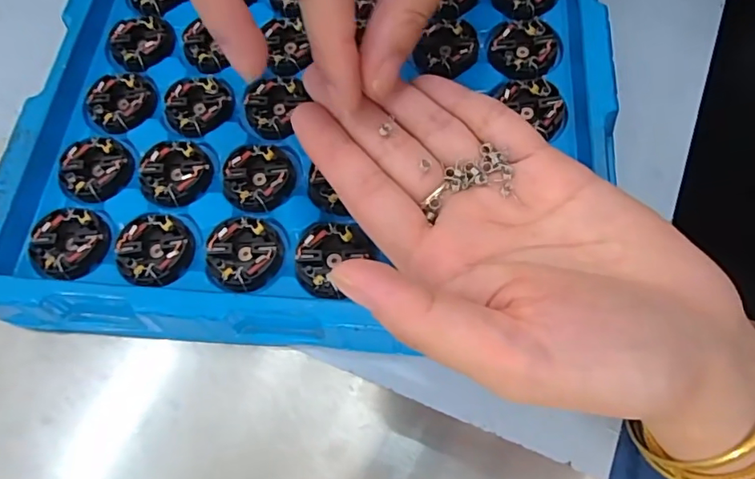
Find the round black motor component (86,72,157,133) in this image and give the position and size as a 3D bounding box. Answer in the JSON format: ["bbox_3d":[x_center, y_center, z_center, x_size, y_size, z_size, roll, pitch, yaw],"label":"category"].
[{"bbox_3d":[-0.127,-0.070,0.256,0.032,0.005,0.034,-1,68,3],"label":"round black motor component"}]

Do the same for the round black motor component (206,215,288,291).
[{"bbox_3d":[-0.057,0.006,0.220,0.031,0.007,0.032,-1,68,3],"label":"round black motor component"}]

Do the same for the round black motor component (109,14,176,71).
[{"bbox_3d":[-0.122,-0.105,0.270,0.032,0.006,0.033,-1,68,3],"label":"round black motor component"}]

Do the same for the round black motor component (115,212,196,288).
[{"bbox_3d":[-0.096,0.004,0.223,0.031,0.007,0.033,-1,68,3],"label":"round black motor component"}]

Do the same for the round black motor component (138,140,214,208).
[{"bbox_3d":[-0.093,-0.031,0.237,0.031,0.007,0.033,-1,68,3],"label":"round black motor component"}]

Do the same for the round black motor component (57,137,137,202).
[{"bbox_3d":[-0.133,-0.034,0.241,0.031,0.008,0.033,-1,68,3],"label":"round black motor component"}]

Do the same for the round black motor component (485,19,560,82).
[{"bbox_3d":[0.072,-0.095,0.252,0.033,0.007,0.036,-1,68,3],"label":"round black motor component"}]

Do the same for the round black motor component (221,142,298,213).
[{"bbox_3d":[-0.054,-0.028,0.234,0.032,0.008,0.031,-1,68,3],"label":"round black motor component"}]

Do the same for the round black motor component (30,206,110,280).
[{"bbox_3d":[-0.136,0.001,0.226,0.030,0.008,0.033,-1,68,3],"label":"round black motor component"}]

